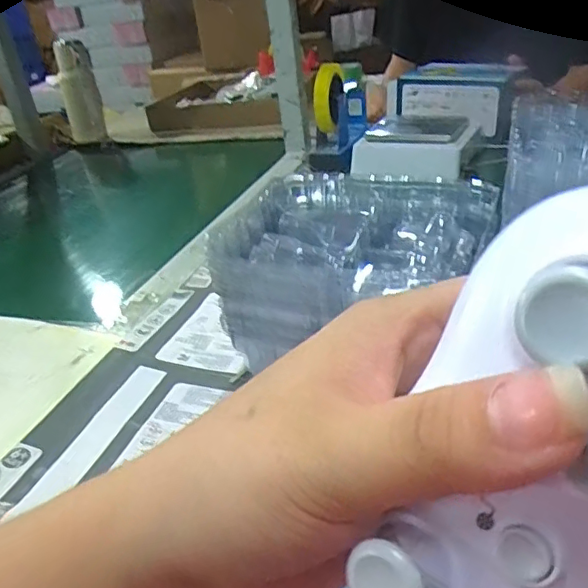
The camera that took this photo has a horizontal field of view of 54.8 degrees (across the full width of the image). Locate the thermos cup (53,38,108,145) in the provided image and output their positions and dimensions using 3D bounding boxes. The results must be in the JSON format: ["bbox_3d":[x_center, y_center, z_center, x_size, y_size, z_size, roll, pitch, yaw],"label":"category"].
[{"bbox_3d":[-0.500,-0.461,1.321,0.088,0.224,0.086,-16,30,-14],"label":"thermos cup"}]

